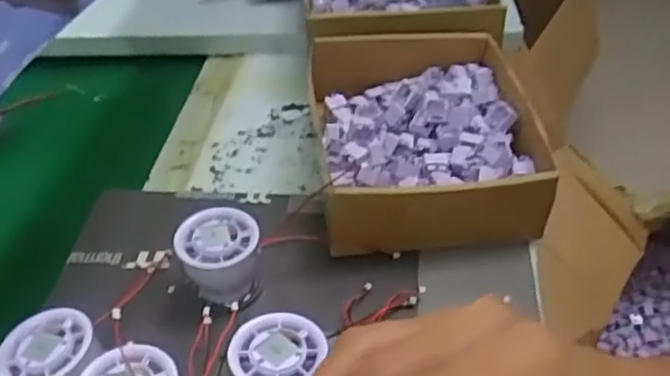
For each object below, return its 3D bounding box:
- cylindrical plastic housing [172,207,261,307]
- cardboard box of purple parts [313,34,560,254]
[{"bbox_3d":[-0.082,0.055,0.491,0.056,0.064,0.051,-1,40,1],"label":"cylindrical plastic housing"},{"bbox_3d":[0.072,-0.056,0.583,0.181,0.088,0.227,-7,40,-5],"label":"cardboard box of purple parts"}]

